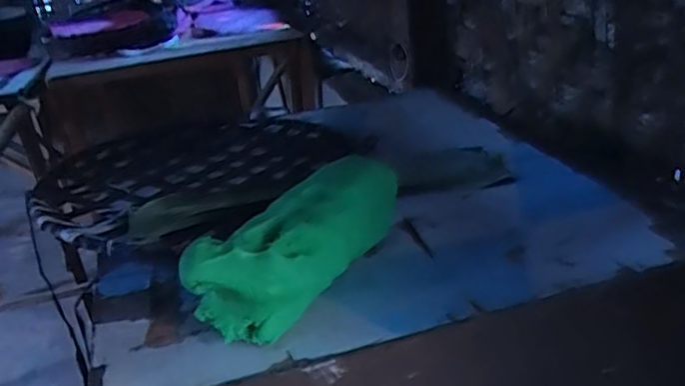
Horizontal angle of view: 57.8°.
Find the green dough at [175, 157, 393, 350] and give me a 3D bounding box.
[{"bbox_3d":[-0.027,0.042,0.520,0.071,0.083,0.229,11,30,31],"label":"green dough"}]

